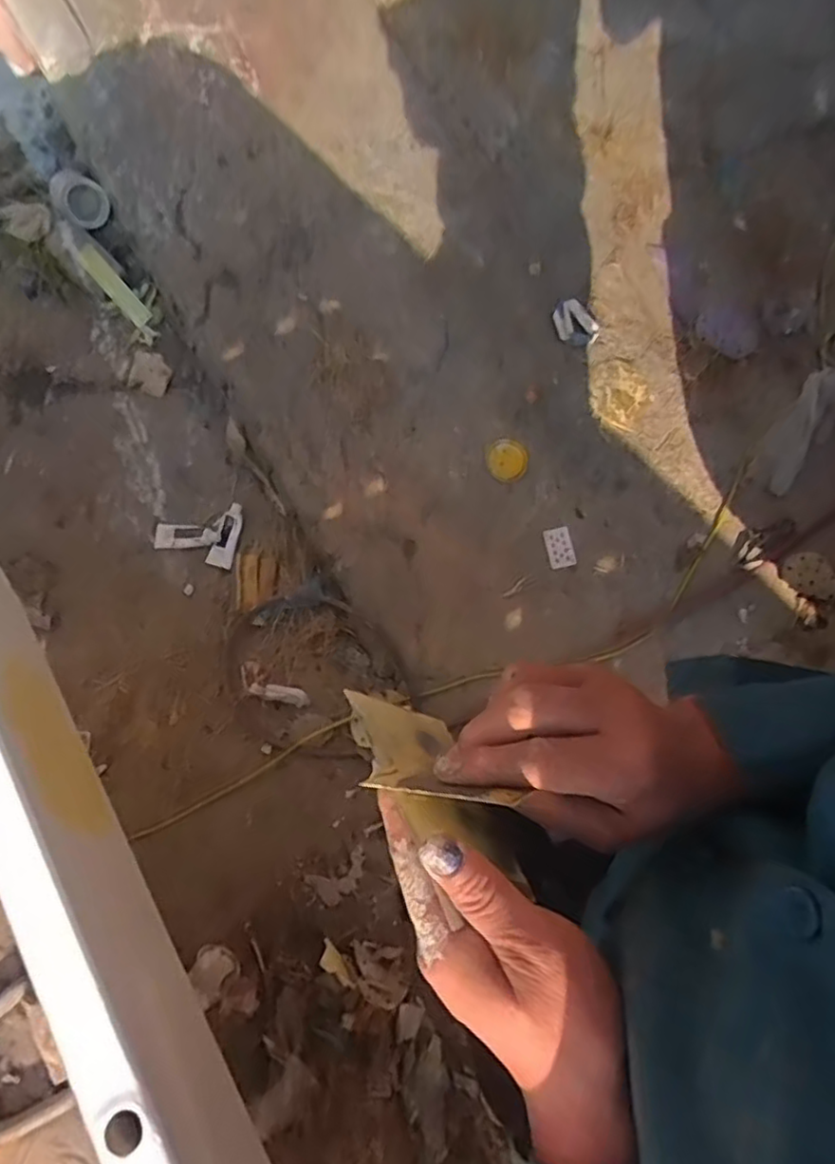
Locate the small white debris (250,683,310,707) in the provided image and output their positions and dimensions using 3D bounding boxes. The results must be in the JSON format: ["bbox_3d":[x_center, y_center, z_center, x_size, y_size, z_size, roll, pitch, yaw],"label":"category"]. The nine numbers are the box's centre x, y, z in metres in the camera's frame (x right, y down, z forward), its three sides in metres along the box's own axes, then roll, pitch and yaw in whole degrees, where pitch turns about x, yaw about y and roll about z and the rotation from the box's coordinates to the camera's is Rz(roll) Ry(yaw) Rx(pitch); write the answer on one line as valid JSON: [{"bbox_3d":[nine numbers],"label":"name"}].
[{"bbox_3d":[-0.299,0.241,1.414,0.127,0.023,0.036,13,75,3],"label":"small white debris"}]

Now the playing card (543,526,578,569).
[{"bbox_3d":[0.315,-0.077,1.442,0.056,0.007,0.088,-13,82,4],"label":"playing card"}]

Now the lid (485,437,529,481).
[{"bbox_3d":[0.199,-0.274,1.448,0.094,0.012,0.096,0,74,-1],"label":"lid"}]

